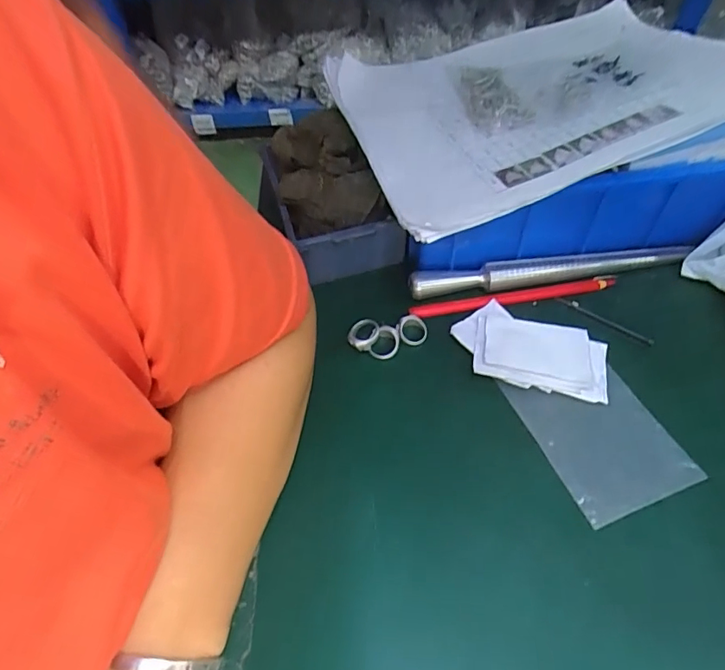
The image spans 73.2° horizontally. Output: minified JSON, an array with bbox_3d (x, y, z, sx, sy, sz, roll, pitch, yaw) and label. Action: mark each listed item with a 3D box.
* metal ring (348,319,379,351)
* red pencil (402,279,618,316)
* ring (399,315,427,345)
[{"bbox_3d":[0.000,0.000,0.368,0.022,0.011,0.024,-2,52,3],"label":"metal ring"},{"bbox_3d":[0.120,-0.030,0.390,0.165,0.011,0.011,-8,52,-2],"label":"red pencil"},{"bbox_3d":[0.038,-0.003,0.369,0.021,0.004,0.023,1,80,-8],"label":"ring"}]

